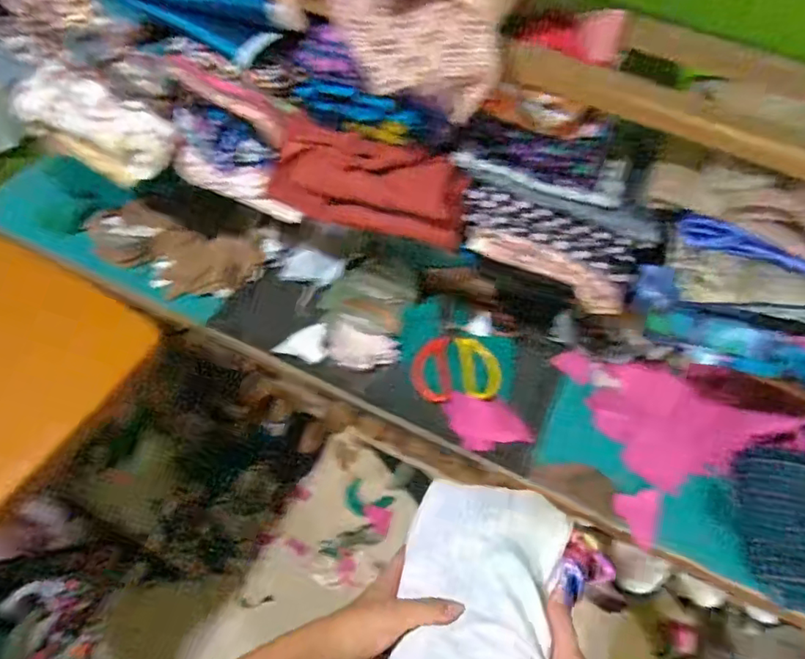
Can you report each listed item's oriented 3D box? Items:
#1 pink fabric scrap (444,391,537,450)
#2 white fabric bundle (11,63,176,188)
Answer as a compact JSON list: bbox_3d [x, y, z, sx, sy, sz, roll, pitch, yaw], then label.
[{"bbox_3d":[0.120,0.126,0.806,0.102,0.018,0.099,-11,55,-12],"label":"pink fabric scrap"},{"bbox_3d":[-0.393,-0.260,0.714,0.195,0.085,0.087,29,57,16],"label":"white fabric bundle"}]

